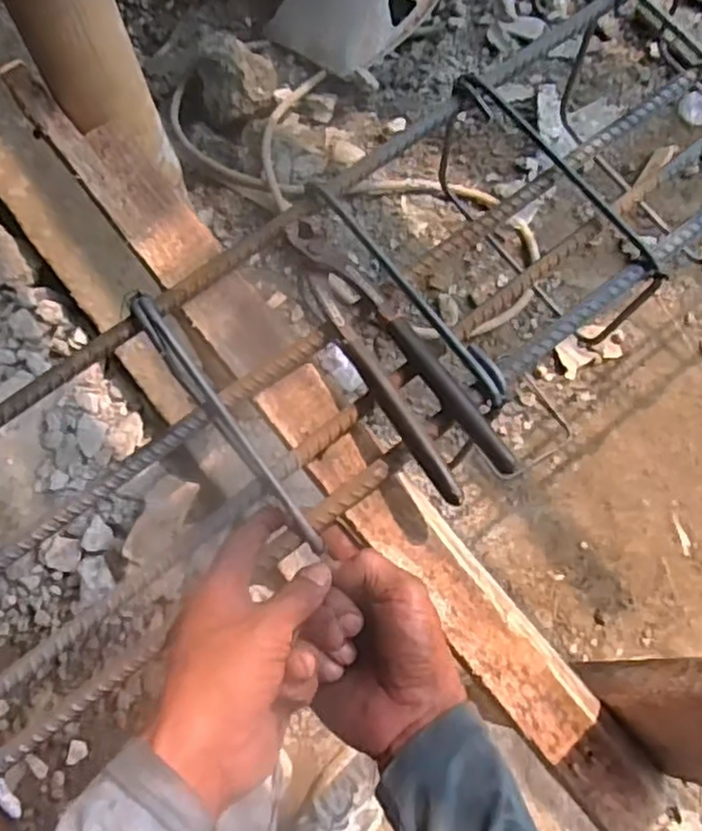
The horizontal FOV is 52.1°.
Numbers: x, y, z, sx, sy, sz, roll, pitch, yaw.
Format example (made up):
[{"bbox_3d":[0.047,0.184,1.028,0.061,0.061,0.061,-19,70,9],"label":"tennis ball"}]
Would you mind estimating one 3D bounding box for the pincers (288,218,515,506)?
[{"bbox_3d":[0.023,-0.045,0.461,0.054,0.026,0.213,-30,76,-11],"label":"pincers"}]

